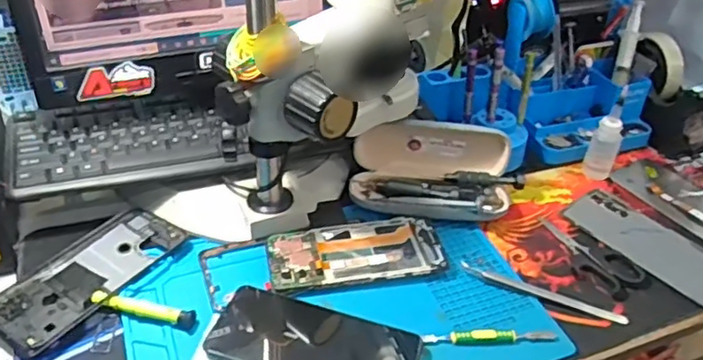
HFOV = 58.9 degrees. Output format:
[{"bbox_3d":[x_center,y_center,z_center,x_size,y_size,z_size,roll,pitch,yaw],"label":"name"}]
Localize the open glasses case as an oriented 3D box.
[{"bbox_3d":[0.085,-0.008,0.630,0.170,0.070,0.086,7,37,5],"label":"open glasses case"}]

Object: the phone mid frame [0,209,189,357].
[{"bbox_3d":[-0.233,0.080,0.543,0.087,0.015,0.165,25,42,26],"label":"phone mid frame"}]

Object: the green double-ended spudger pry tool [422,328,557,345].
[{"bbox_3d":[0.113,0.128,0.514,0.109,0.007,0.016,-1,37,-6],"label":"green double-ended spudger pry tool"}]

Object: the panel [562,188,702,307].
[{"bbox_3d":[0.292,0.060,0.616,0.077,0.007,0.160,-24,45,-32],"label":"panel"}]

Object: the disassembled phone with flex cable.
[{"bbox_3d":[0.004,0.067,0.574,0.158,0.012,0.070,-4,38,-11],"label":"disassembled phone with flex cable"}]

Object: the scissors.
[{"bbox_3d":[0.223,0.069,0.594,0.047,0.009,0.109,-26,46,-33],"label":"scissors"}]

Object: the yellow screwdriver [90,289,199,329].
[{"bbox_3d":[-0.172,0.106,0.514,0.087,0.012,0.016,10,38,8],"label":"yellow screwdriver"}]

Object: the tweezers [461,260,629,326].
[{"bbox_3d":[0.169,0.100,0.550,0.145,0.007,0.015,16,39,16],"label":"tweezers"}]

